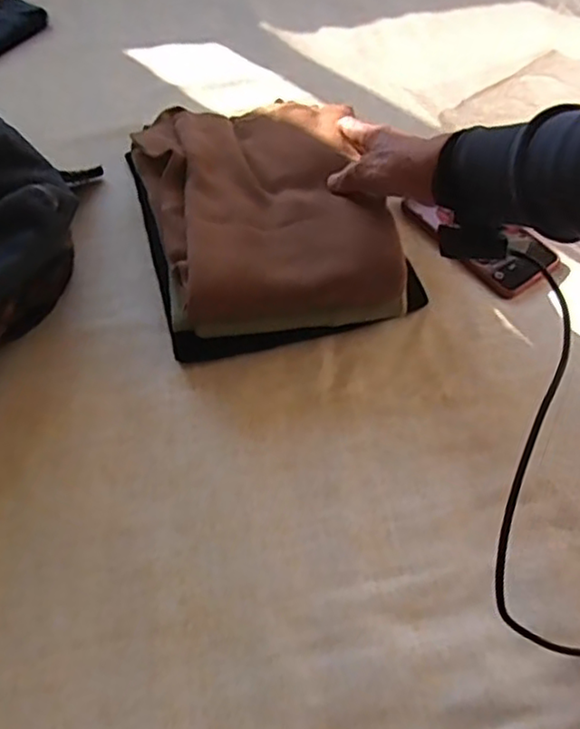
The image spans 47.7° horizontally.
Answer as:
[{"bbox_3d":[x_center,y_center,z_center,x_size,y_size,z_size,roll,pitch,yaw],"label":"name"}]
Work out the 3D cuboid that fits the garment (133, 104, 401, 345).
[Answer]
[{"bbox_3d":[-0.027,-0.161,0.653,0.213,0.052,0.283,-13,58,-8],"label":"garment"}]

